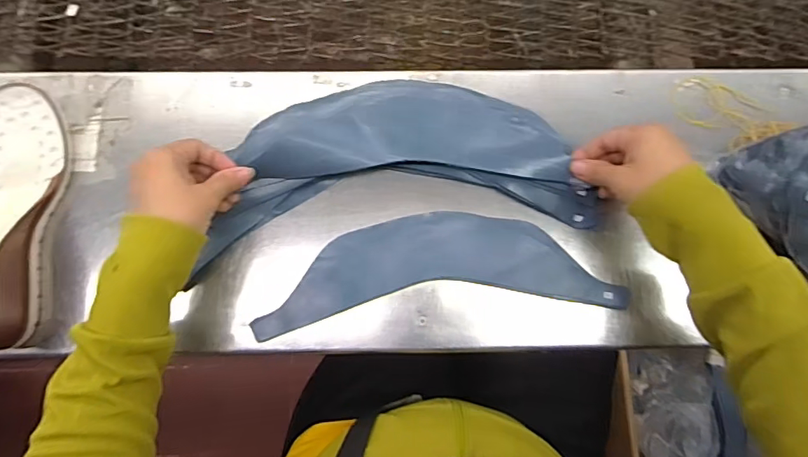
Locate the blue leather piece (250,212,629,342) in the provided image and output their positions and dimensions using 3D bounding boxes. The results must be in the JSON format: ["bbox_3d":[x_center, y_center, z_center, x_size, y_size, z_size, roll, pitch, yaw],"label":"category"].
[{"bbox_3d":[0.032,0.034,0.433,0.314,0.009,0.092,-5,86,-2],"label":"blue leather piece"}]

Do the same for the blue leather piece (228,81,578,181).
[{"bbox_3d":[0.000,-0.089,0.433,0.281,0.040,0.090,-1,82,-2],"label":"blue leather piece"}]

